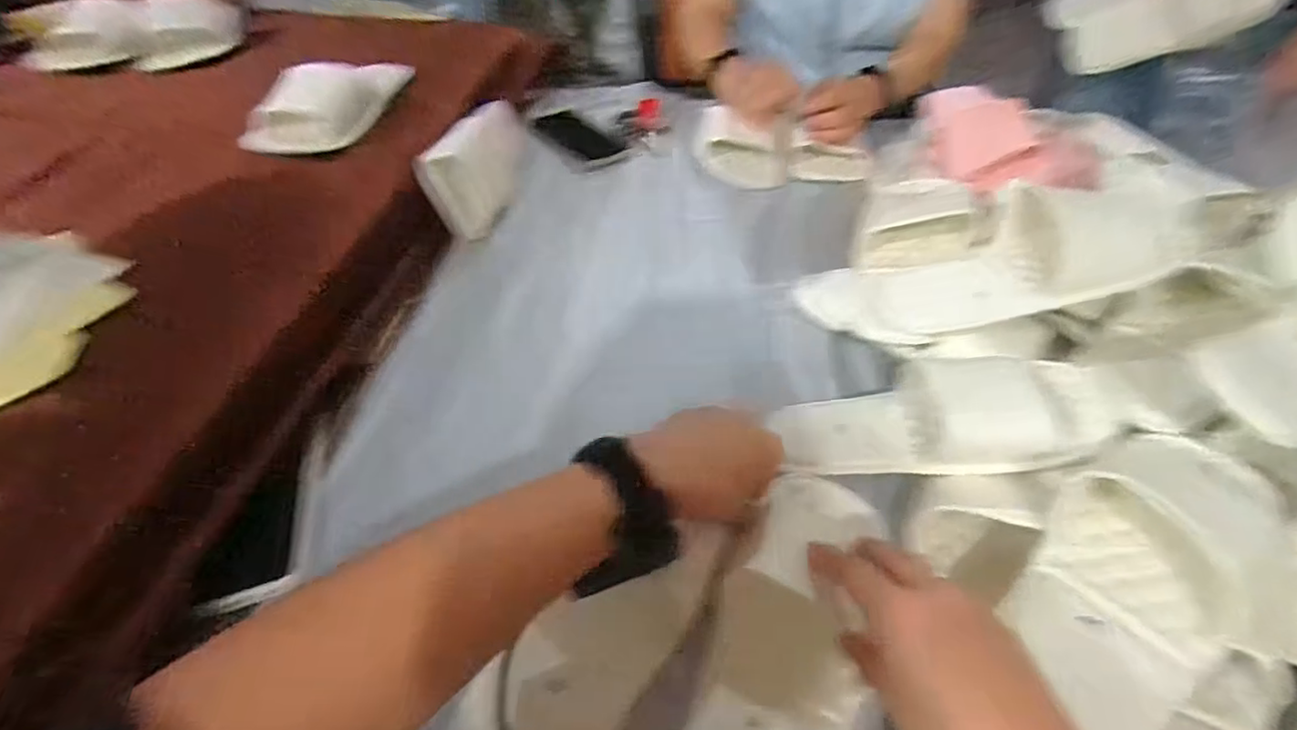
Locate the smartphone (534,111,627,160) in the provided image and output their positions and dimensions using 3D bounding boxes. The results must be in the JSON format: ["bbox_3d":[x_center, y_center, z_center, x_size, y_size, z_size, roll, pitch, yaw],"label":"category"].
[{"bbox_3d":[-0.098,-0.315,0.861,0.065,0.006,0.133,-34,55,-30],"label":"smartphone"}]

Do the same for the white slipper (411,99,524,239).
[{"bbox_3d":[-0.186,-0.220,0.698,0.064,0.100,0.223,3,45,2],"label":"white slipper"}]

